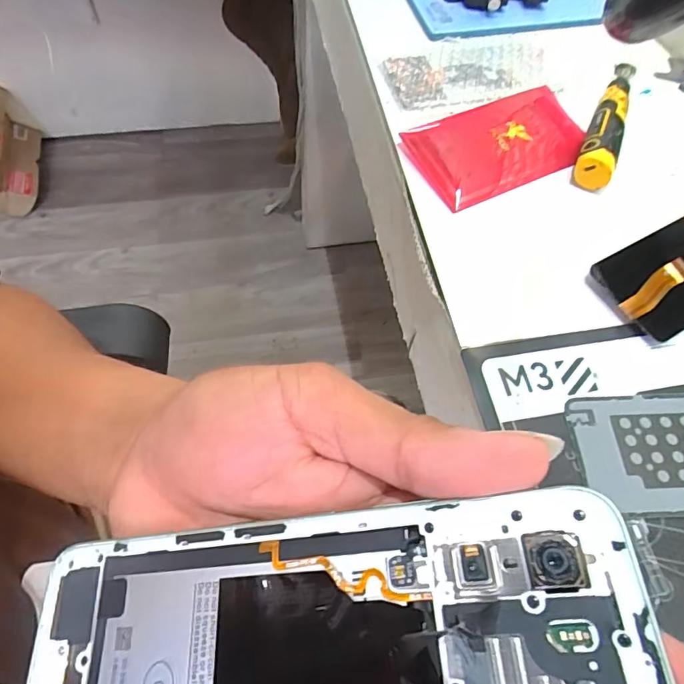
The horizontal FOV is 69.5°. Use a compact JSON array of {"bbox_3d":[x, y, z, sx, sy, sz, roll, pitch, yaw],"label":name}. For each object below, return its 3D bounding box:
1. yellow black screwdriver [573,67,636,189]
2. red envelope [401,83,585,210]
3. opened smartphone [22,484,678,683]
[{"bbox_3d":[0.232,-0.198,0.427,0.029,0.027,0.162,23,63,8],"label":"yellow black screwdriver"},{"bbox_3d":[0.135,-0.167,0.416,0.158,0.010,0.088,-23,71,-15],"label":"red envelope"},{"bbox_3d":[-0.012,0.083,0.119,0.162,0.004,0.074,-13,61,16],"label":"opened smartphone"}]

